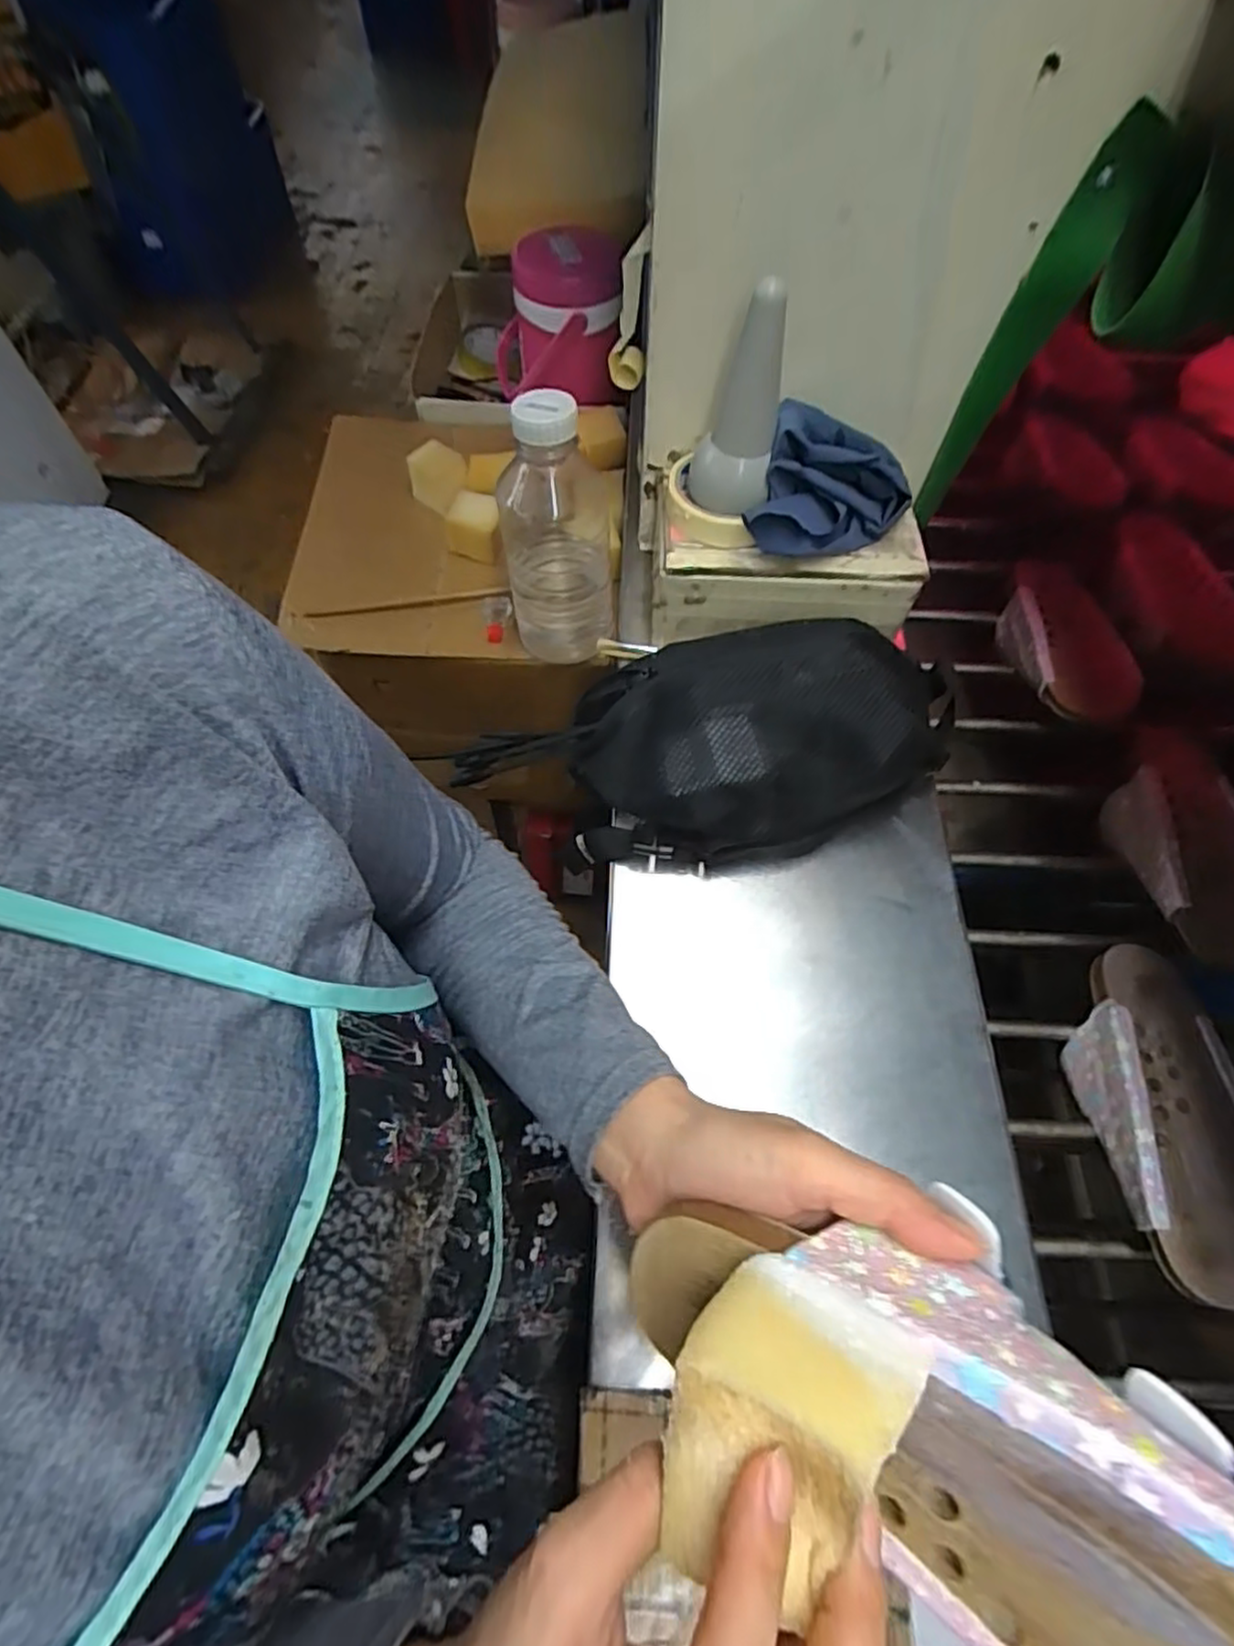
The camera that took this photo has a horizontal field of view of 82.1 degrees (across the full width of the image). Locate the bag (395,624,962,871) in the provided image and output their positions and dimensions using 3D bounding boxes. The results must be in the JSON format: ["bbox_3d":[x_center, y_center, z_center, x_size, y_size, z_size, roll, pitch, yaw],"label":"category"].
[{"bbox_3d":[0.065,-0.049,0.475,0.337,0.083,0.139,-11,62,-9],"label":"bag"}]

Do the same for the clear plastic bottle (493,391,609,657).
[{"bbox_3d":[-0.049,-0.244,0.603,0.093,0.223,0.075,-7,62,-6],"label":"clear plastic bottle"}]

